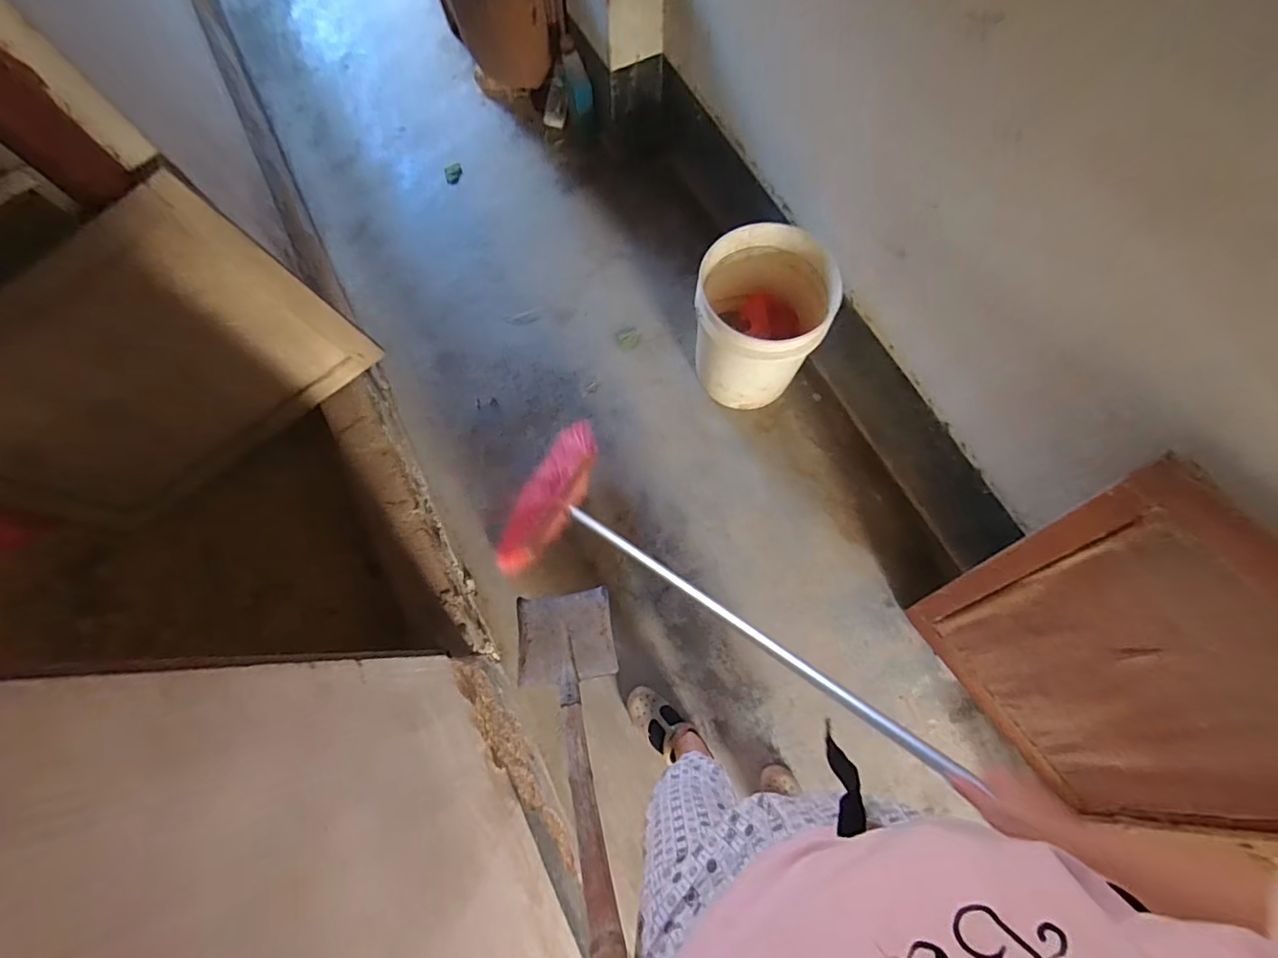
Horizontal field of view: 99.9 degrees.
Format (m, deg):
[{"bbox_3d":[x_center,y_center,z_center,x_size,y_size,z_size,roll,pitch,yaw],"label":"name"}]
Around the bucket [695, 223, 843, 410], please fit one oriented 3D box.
[{"bbox_3d":[0.289,-0.379,1.322,0.295,0.333,0.286,0,74,0],"label":"bucket"}]

